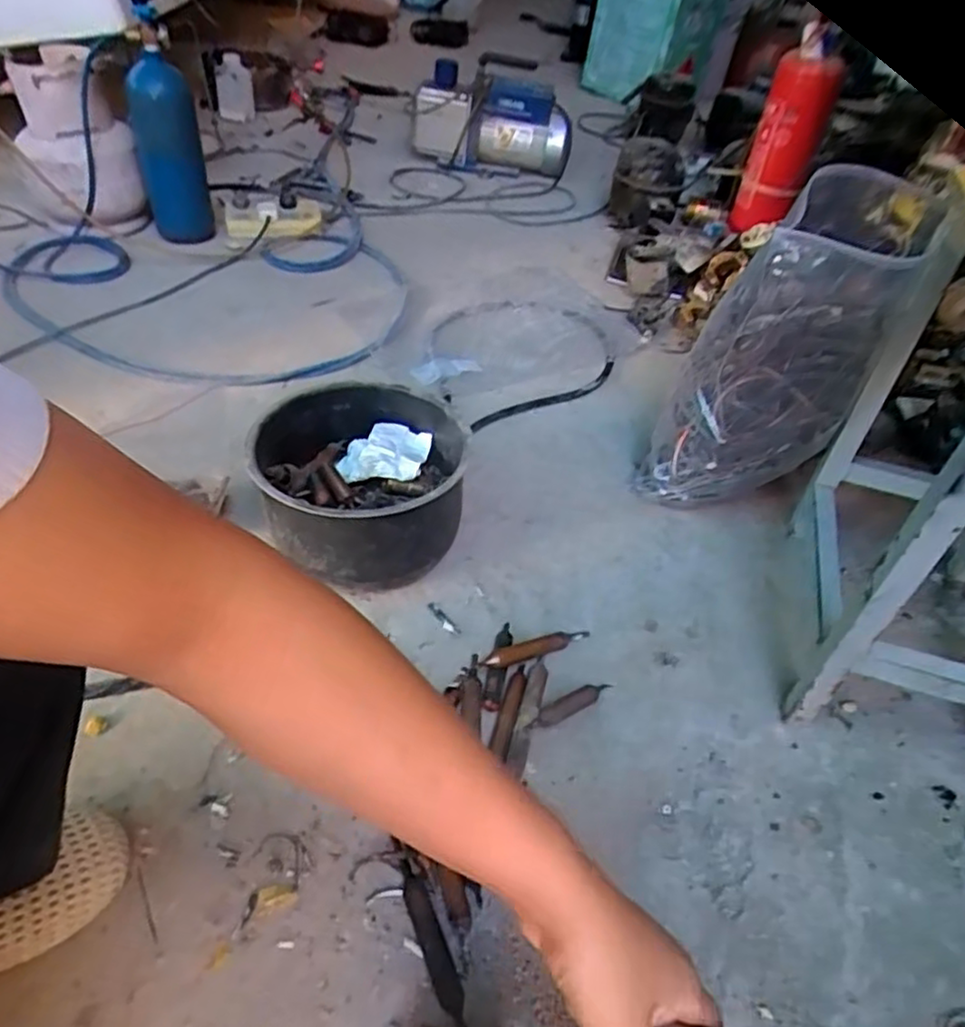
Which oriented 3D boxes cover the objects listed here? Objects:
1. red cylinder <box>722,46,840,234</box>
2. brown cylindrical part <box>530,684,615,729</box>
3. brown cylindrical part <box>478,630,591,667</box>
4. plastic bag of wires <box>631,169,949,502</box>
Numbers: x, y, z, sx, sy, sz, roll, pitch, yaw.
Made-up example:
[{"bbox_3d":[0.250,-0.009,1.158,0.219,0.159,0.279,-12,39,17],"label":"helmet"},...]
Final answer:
[{"bbox_3d":[0.618,-0.754,1.411,0.121,0.394,0.121,21,70,15],"label":"red cylinder"},{"bbox_3d":[0.088,0.188,0.680,0.096,0.014,0.019,-23,52,-26],"label":"brown cylindrical part"},{"bbox_3d":[0.056,0.137,0.708,0.138,0.016,0.018,-8,44,-35],"label":"brown cylindrical part"},{"bbox_3d":[0.322,-0.155,0.797,0.197,0.375,0.187,25,48,18],"label":"plastic bag of wires"}]

